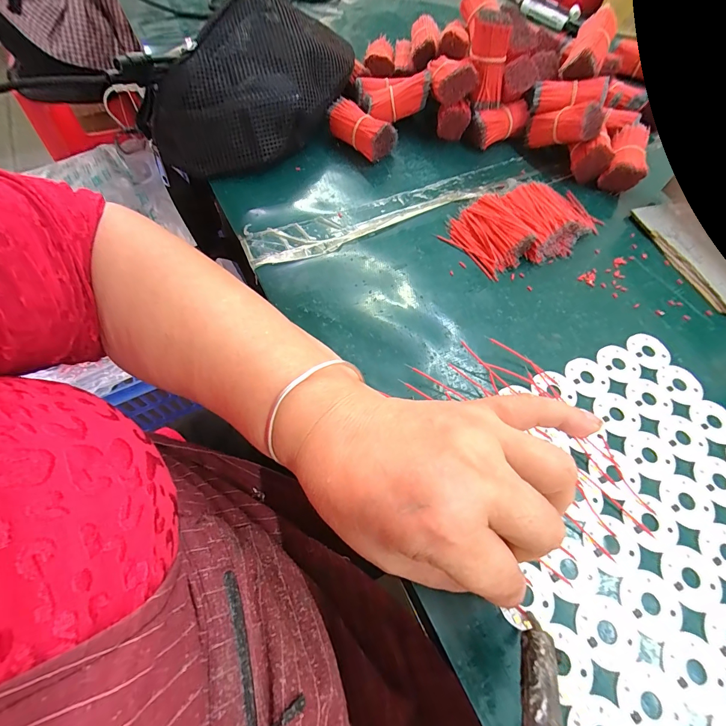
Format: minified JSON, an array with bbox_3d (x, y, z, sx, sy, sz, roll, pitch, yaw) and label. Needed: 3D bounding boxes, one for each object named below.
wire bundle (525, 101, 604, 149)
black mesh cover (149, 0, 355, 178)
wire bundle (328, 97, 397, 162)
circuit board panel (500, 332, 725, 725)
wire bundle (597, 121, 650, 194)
[{"bbox_3d":[0.202,-0.242,0.358,0.023,0.031,0.069,-41,38,-21],"label":"wire bundle"},{"bbox_3d":[-0.098,-0.270,0.346,0.101,0.088,0.213,32,65,14],"label":"black mesh cover"},{"bbox_3d":[-0.004,-0.243,0.366,0.072,0.039,0.028,36,66,16],"label":"wire bundle"},{"bbox_3d":[0.173,0.096,0.209,0.207,0.004,0.212,-20,64,-12],"label":"circuit board panel"},{"bbox_3d":[0.270,-0.212,0.362,0.034,0.036,0.070,21,63,9],"label":"wire bundle"}]

